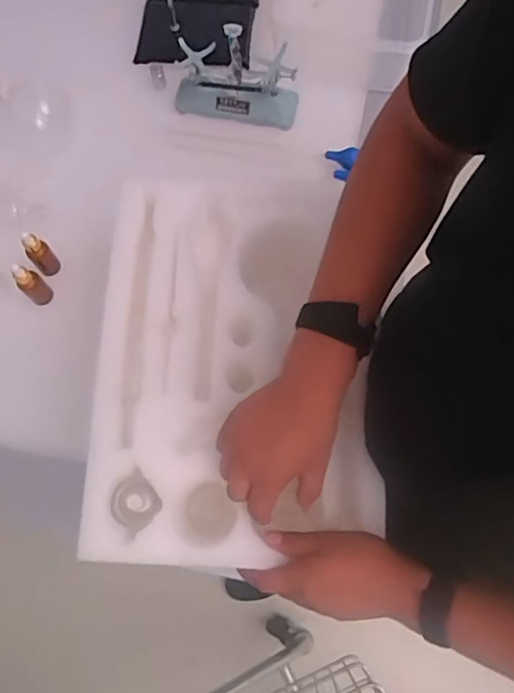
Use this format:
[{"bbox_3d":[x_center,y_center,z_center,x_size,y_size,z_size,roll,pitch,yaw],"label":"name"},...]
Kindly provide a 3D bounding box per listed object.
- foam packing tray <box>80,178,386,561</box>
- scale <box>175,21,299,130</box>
[{"bbox_3d":[-0.029,0.006,0.609,0.292,0.064,0.427,-1,73,1],"label":"foam packing tray"},{"bbox_3d":[-0.033,-0.412,0.811,0.190,0.131,0.069,10,73,4],"label":"scale"}]

